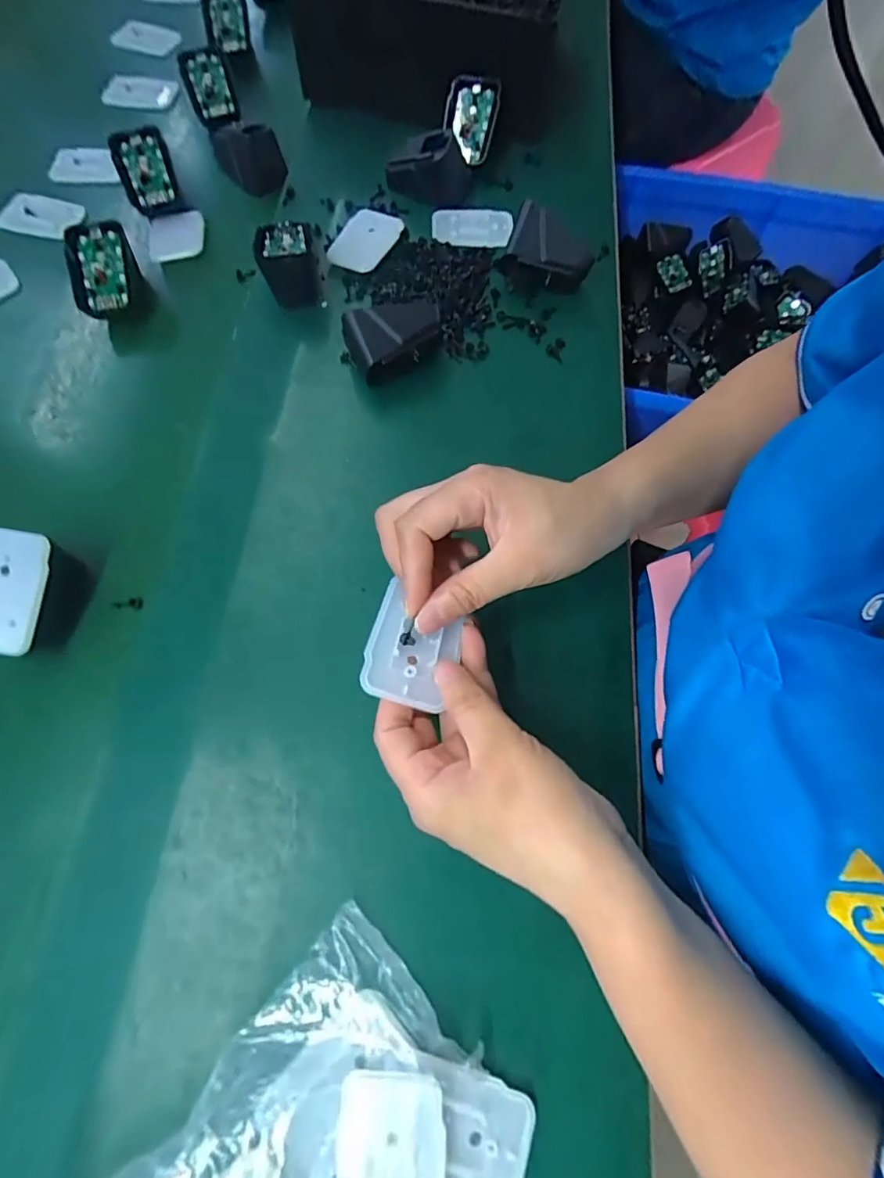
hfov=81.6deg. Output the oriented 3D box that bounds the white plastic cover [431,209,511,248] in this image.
[{"bbox_3d":[0.027,-0.317,0.451,0.070,0.009,0.047,-1,69,0],"label":"white plastic cover"}]

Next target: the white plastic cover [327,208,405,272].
[{"bbox_3d":[-0.064,-0.293,0.428,0.043,0.007,0.070,28,71,11],"label":"white plastic cover"}]

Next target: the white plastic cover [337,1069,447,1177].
[{"bbox_3d":[-0.022,0.247,0.216,0.045,0.006,0.066,1,69,1],"label":"white plastic cover"}]

